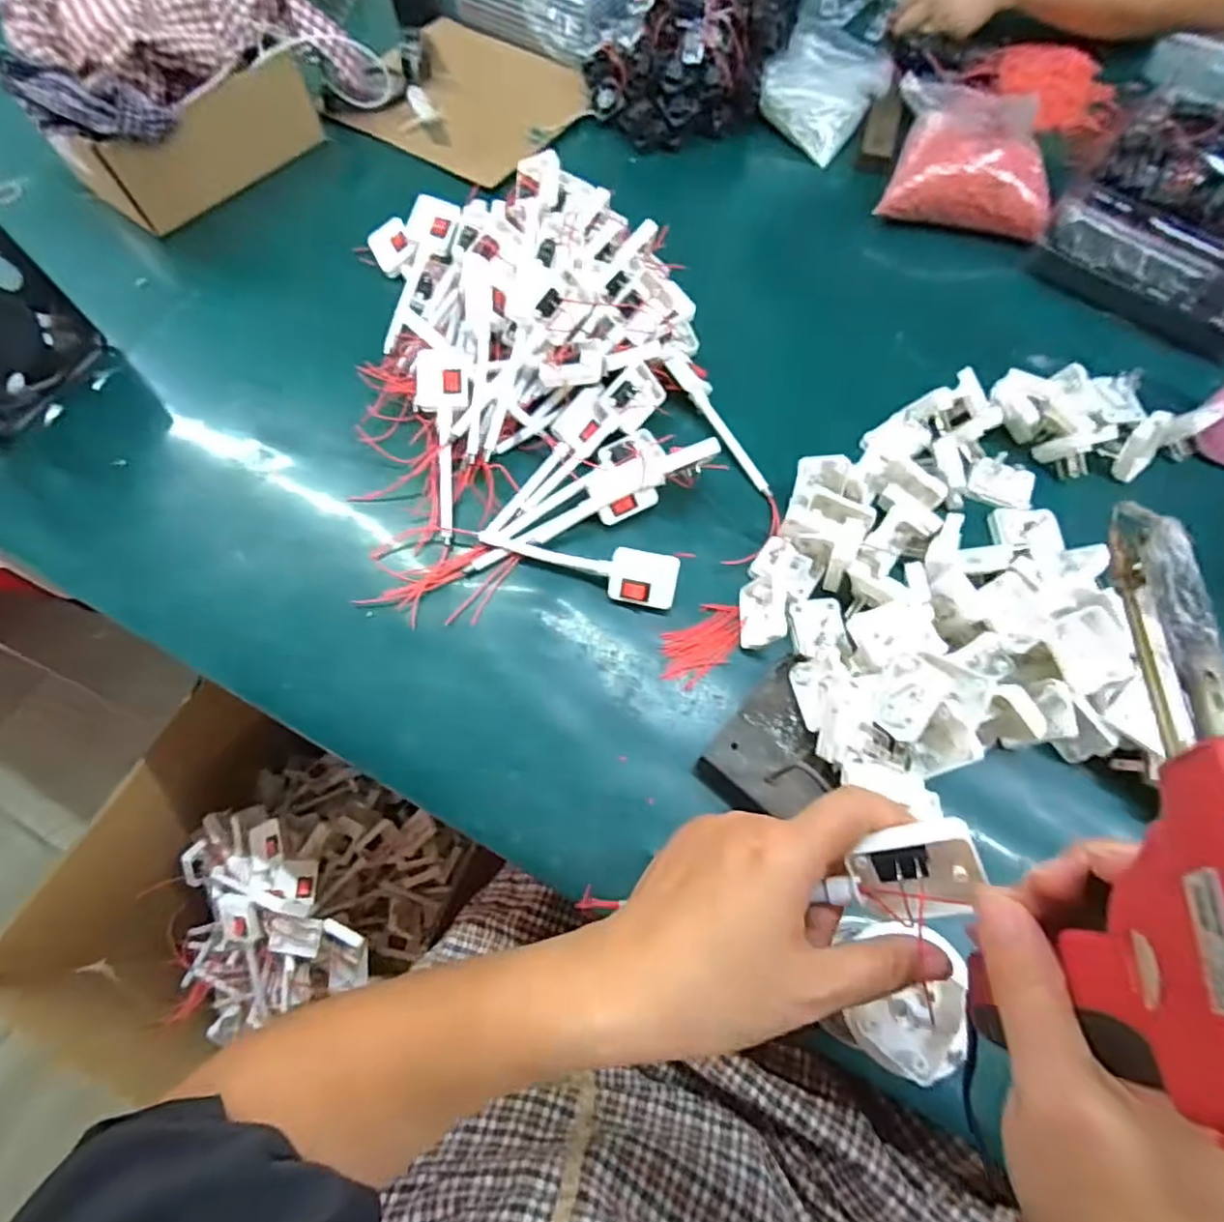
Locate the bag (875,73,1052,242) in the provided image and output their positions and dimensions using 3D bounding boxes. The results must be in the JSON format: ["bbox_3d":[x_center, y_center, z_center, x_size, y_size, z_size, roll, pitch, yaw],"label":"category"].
[{"bbox_3d":[0.364,-0.474,0.620,0.153,0.045,0.198,16,66,7],"label":"bag"}]

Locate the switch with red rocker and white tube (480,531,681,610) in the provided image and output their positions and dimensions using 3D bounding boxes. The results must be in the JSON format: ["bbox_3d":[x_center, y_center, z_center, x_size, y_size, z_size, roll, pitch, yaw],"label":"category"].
[{"bbox_3d":[-0.027,-0.032,0.454,0.149,0.022,0.034,11,66,5],"label":"switch with red rocker and white tube"}]

